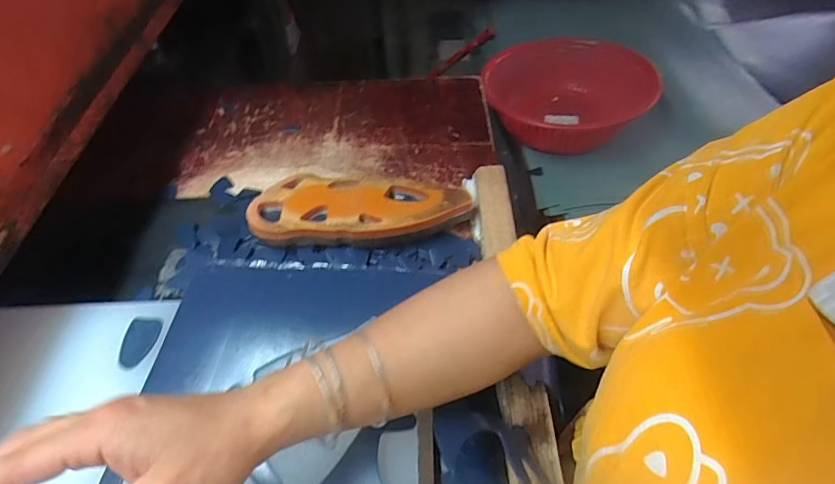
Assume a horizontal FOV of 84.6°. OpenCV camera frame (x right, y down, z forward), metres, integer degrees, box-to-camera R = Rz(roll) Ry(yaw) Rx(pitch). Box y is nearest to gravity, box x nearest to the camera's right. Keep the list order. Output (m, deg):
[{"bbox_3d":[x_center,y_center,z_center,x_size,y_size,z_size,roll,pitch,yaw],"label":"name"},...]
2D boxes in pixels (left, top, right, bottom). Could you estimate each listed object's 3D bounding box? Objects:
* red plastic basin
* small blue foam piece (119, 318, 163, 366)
[{"bbox_3d":[0.311,-0.301,1.010,0.288,0.147,0.322,-9,52,-6],"label":"red plastic basin"},{"bbox_3d":[-0.235,0.083,0.387,0.028,0.004,0.043,1,51,2],"label":"small blue foam piece"}]

